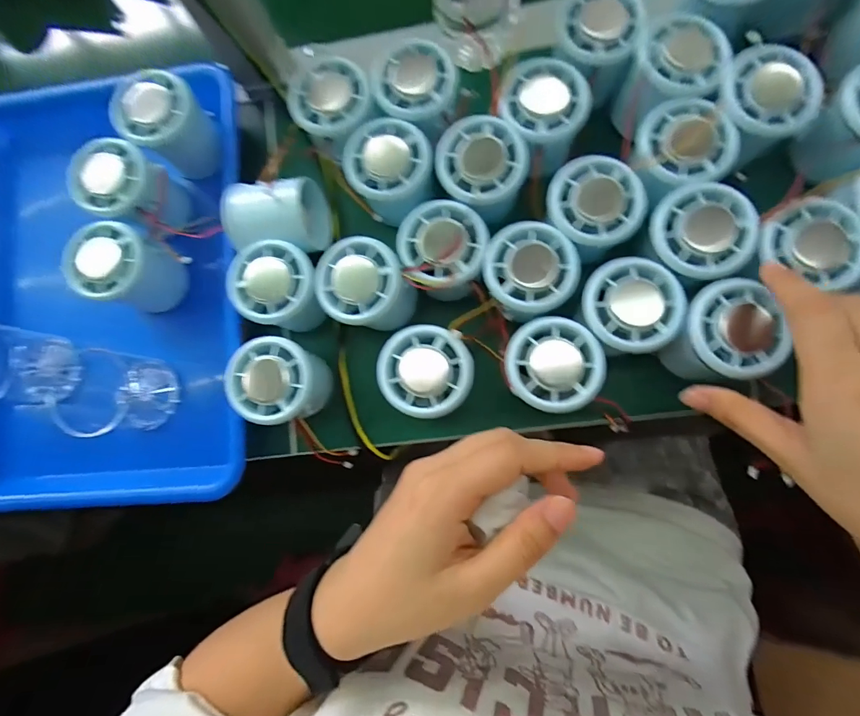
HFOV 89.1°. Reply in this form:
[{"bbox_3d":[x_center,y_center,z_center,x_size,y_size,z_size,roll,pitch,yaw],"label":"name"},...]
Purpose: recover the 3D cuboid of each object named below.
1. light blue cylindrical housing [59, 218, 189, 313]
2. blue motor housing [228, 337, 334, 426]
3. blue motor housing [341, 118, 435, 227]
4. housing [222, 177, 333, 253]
[{"bbox_3d":[-0.222,-0.061,0.328,0.054,0.063,0.061,11,84,8],"label":"light blue cylindrical housing"},{"bbox_3d":[-0.101,0.018,0.310,0.056,0.058,0.054,-1,82,6],"label":"blue motor housing"},{"bbox_3d":[-0.027,-0.129,0.312,0.059,0.042,0.064,-8,81,5],"label":"blue motor housing"},{"bbox_3d":[-0.110,-0.103,0.316,0.060,0.055,0.054,-1,82,6],"label":"housing"}]

